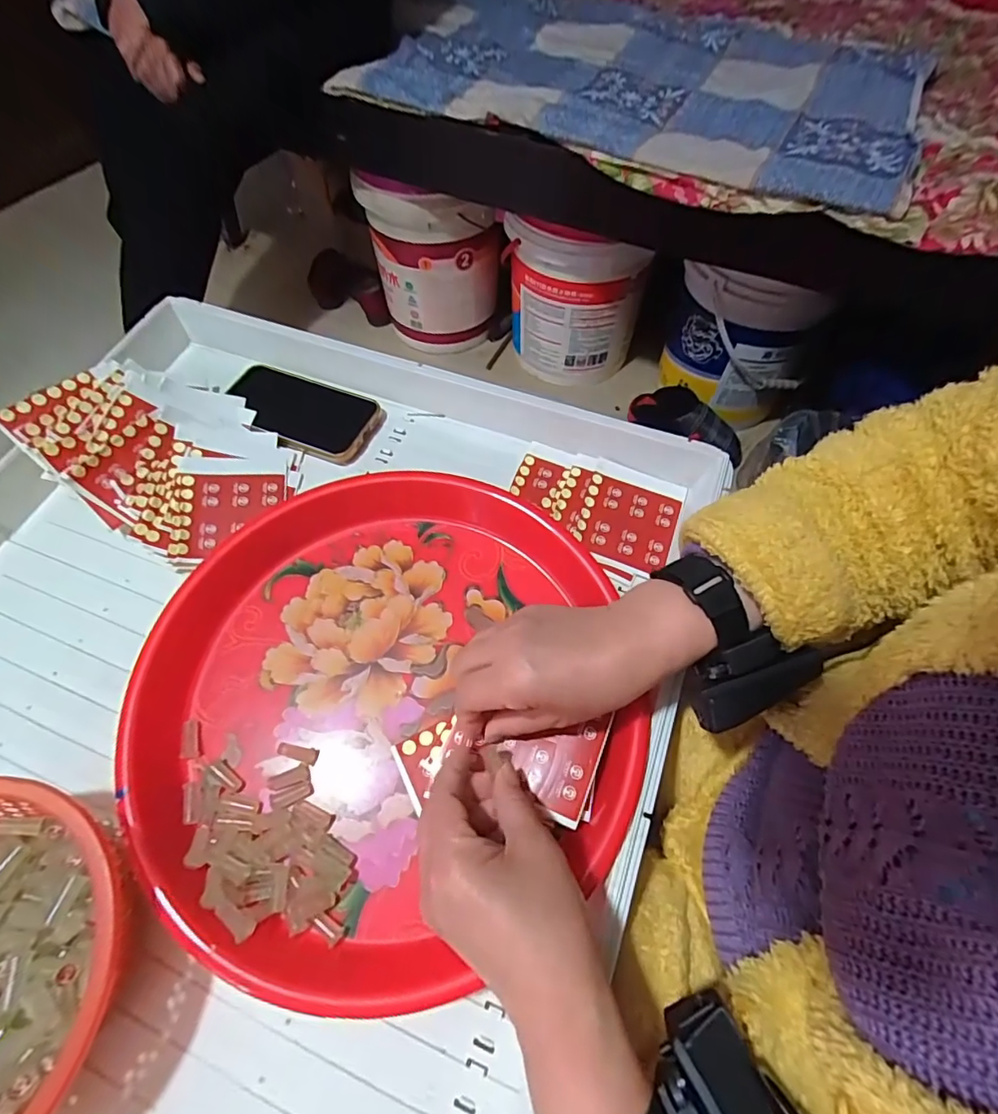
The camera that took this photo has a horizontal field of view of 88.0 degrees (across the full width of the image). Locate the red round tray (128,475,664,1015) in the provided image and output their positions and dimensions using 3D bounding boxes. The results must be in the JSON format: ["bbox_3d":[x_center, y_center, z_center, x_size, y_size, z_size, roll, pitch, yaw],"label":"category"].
[{"bbox_3d":[-0.078,0.088,0.354,0.319,0.051,0.326,0,59,0],"label":"red round tray"}]

